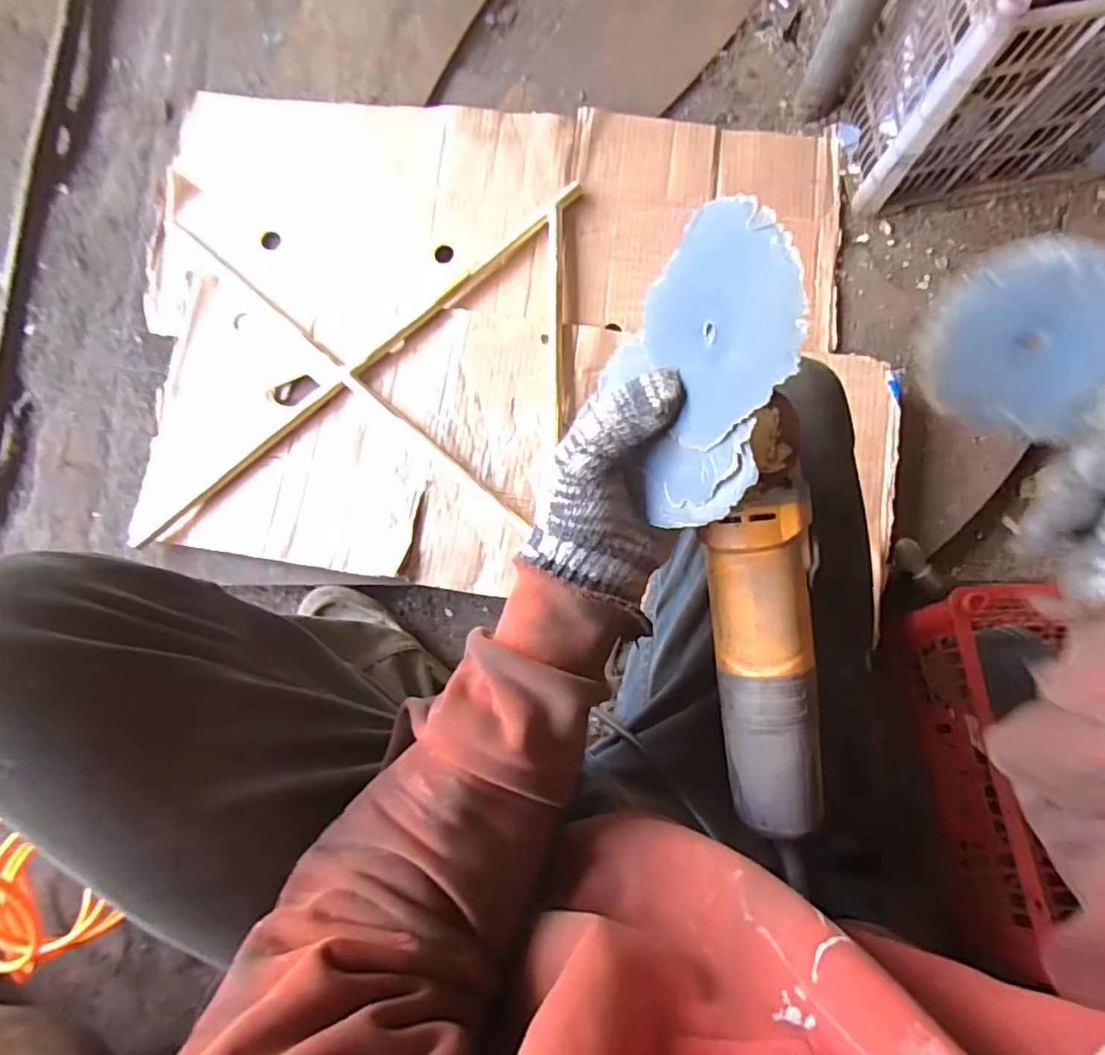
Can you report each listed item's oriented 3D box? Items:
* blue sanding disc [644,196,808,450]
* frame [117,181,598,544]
[{"bbox_3d":[0.072,-0.089,0.256,0.004,0.090,0.086,-10,73,-25],"label":"blue sanding disc"},{"bbox_3d":[-0.219,-0.195,0.691,0.494,0.023,0.413,-1,82,3],"label":"frame"}]

